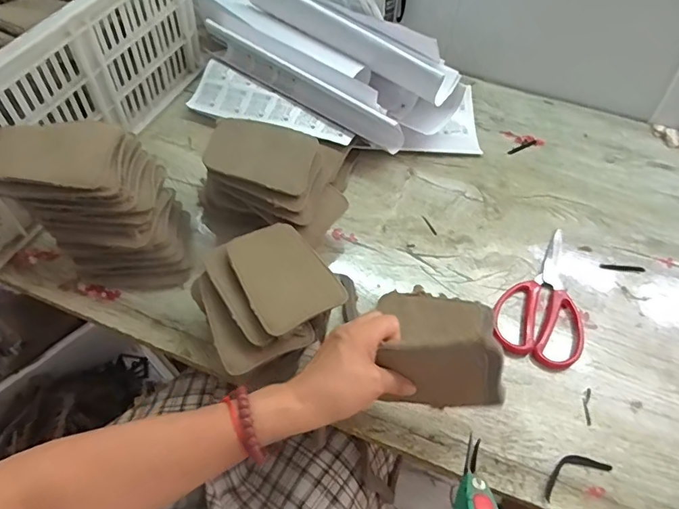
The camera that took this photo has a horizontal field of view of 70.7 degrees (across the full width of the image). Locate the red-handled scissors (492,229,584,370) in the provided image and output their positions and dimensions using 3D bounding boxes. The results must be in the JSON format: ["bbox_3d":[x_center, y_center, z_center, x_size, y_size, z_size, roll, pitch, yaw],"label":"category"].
[{"bbox_3d":[0.240,0.043,0.560,0.093,0.008,0.181,20,58,11],"label":"red-handled scissors"}]

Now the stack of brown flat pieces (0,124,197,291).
[{"bbox_3d":[-0.245,-0.046,0.497,0.142,0.164,0.101,-6,57,-6],"label":"stack of brown flat pieces"}]

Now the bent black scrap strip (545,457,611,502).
[{"bbox_3d":[0.220,0.205,0.452,0.075,0.006,0.024,-18,59,-13],"label":"bent black scrap strip"}]

